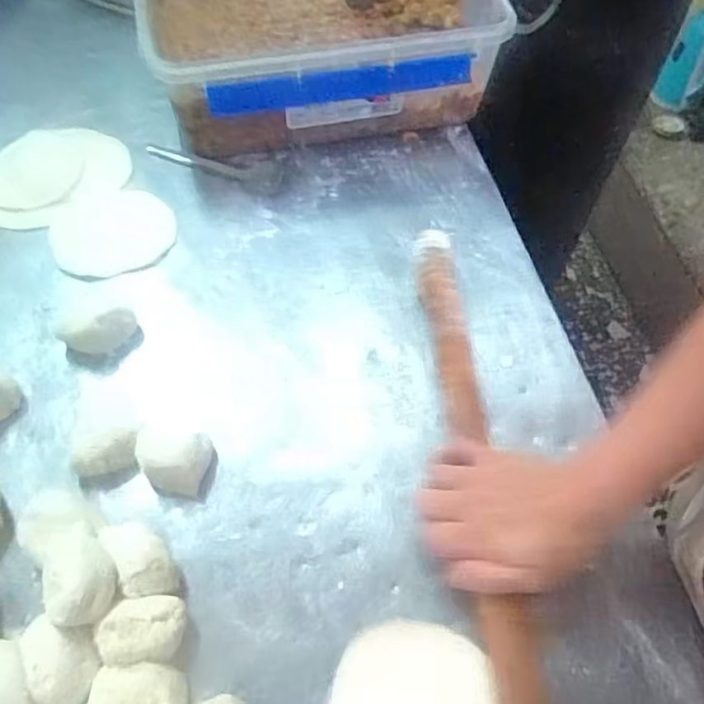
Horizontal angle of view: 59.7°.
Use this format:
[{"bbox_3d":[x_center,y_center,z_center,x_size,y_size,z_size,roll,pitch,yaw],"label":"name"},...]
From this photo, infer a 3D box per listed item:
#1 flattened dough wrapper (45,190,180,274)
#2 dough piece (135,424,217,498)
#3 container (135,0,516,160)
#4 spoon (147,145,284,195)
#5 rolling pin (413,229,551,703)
[{"bbox_3d":[-0.231,-0.120,0.591,0.112,0.008,0.099,-20,61,-14],"label":"flattened dough wrapper"},{"bbox_3d":[-0.132,0.080,0.456,0.053,0.035,0.047,3,58,-1],"label":"dough piece"},{"bbox_3d":[-0.025,-0.350,0.677,0.370,0.127,0.253,-10,59,-9],"label":"container"},{"bbox_3d":[-0.143,-0.200,0.647,0.145,0.012,0.039,17,59,8],"label":"spoon"},{"bbox_3d":[0.094,0.067,0.470,0.036,0.023,0.403,-4,64,-5],"label":"rolling pin"}]

